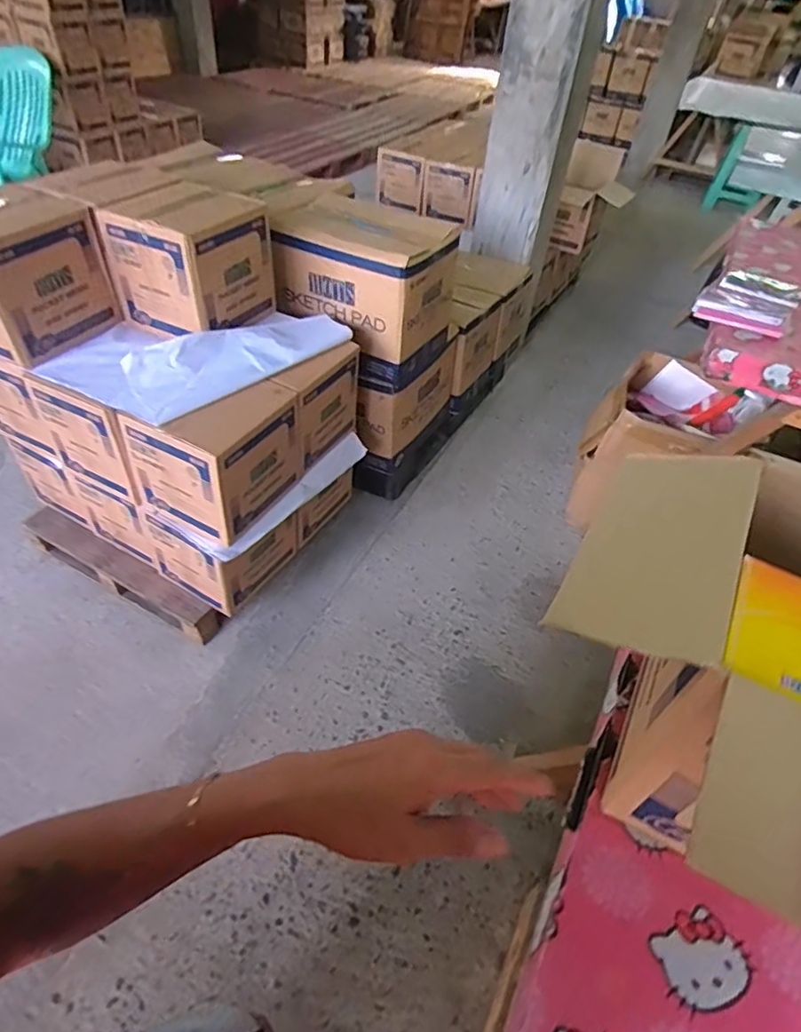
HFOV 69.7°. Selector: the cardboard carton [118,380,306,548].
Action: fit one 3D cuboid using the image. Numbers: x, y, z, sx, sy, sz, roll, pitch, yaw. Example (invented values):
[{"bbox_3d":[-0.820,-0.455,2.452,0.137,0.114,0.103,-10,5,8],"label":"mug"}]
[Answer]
[{"bbox_3d":[-0.450,-0.169,1.440,0.276,0.290,0.333,25,48,18],"label":"cardboard carton"}]

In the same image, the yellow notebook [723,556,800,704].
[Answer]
[{"bbox_3d":[0.309,0.090,0.457,0.084,0.004,0.132,26,48,18],"label":"yellow notebook"}]

